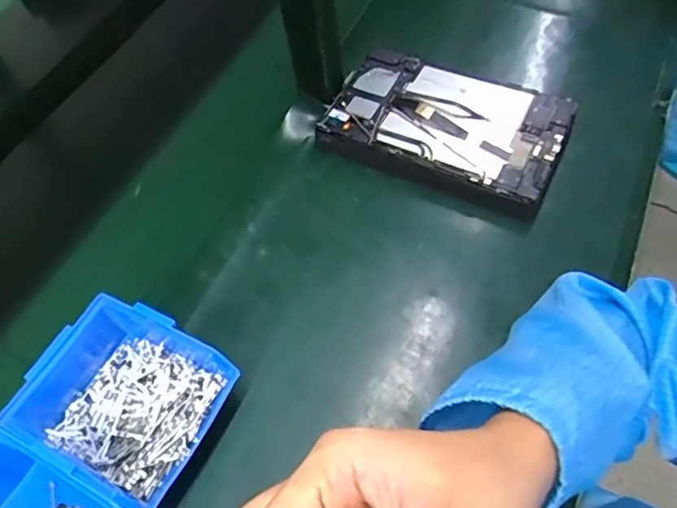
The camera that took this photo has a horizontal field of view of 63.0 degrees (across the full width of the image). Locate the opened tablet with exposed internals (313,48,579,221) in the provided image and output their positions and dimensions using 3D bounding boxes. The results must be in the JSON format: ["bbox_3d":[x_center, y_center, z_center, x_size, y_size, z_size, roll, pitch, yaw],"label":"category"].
[{"bbox_3d":[0.112,-0.135,0.596,0.243,0.043,0.154,21,61,18],"label":"opened tablet with exposed internals"}]

